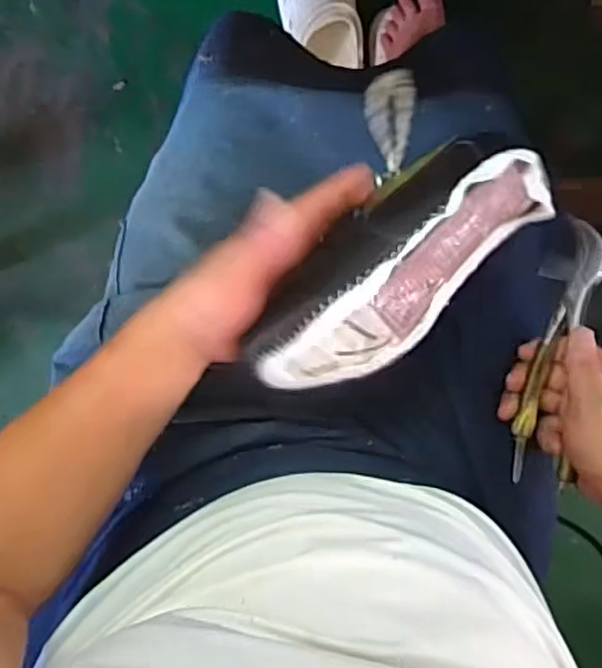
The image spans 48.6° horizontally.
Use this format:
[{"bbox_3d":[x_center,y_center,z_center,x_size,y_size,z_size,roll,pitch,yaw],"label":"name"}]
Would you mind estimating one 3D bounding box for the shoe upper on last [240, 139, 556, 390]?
[{"bbox_3d":[0.052,-0.053,0.446,0.218,0.083,0.098,-40,131,-3],"label":"shoe upper on last"}]

